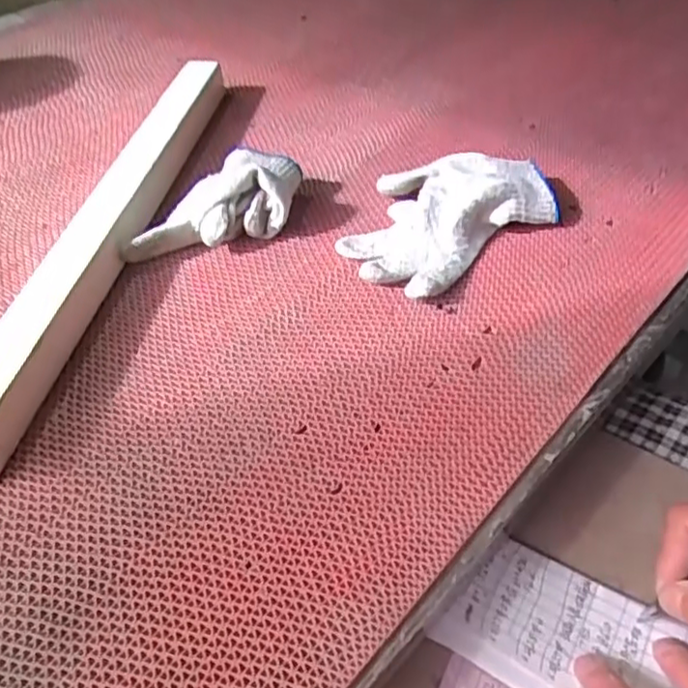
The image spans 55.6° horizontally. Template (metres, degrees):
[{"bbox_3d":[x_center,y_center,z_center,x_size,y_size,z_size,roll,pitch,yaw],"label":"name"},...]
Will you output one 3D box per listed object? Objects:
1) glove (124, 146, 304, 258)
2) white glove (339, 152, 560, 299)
[{"bbox_3d":[-0.106,-0.115,0.529,0.148,0.053,0.081,-10,48,-6],"label":"glove"},{"bbox_3d":[0.075,-0.107,0.521,0.170,0.043,0.122,-32,54,-23],"label":"white glove"}]

